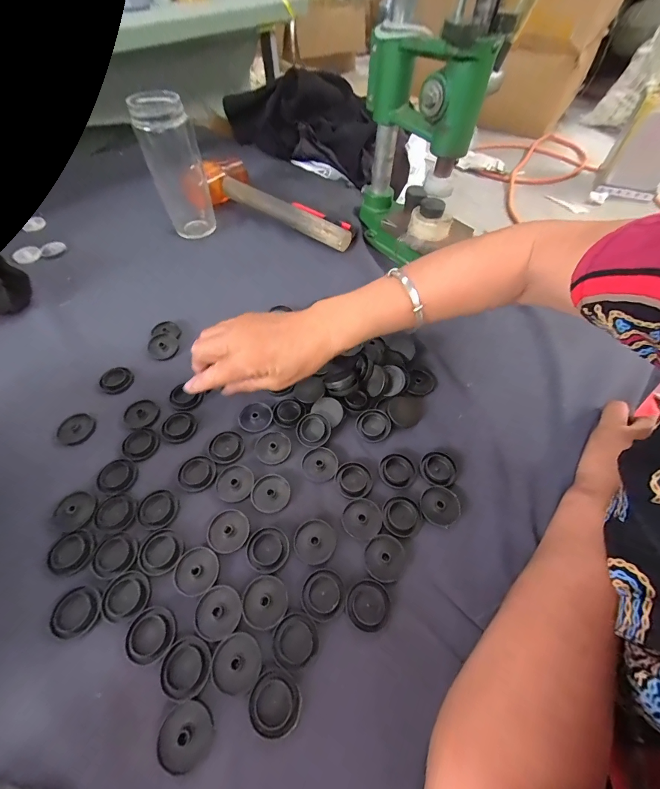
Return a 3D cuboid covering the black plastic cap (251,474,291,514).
[{"bbox_3d":[-0.051,0.085,0.286,0.033,0.004,0.032,0,56,0],"label":"black plastic cap"}]

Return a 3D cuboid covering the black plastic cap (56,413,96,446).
[{"bbox_3d":[-0.246,0.034,0.319,0.032,0.004,0.032,0,56,0],"label":"black plastic cap"}]

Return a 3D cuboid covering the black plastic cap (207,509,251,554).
[{"bbox_3d":[-0.083,0.110,0.267,0.033,0.004,0.032,0,56,0],"label":"black plastic cap"}]

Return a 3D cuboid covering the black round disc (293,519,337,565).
[{"bbox_3d":[-0.012,0.117,0.264,0.032,0.004,0.032,0,56,0],"label":"black round disc"}]

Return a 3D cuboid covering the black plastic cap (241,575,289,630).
[{"bbox_3d":[-0.047,0.151,0.239,0.033,0.004,0.032,0,56,0],"label":"black plastic cap"}]

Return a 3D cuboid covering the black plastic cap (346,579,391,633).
[{"bbox_3d":[0.028,0.153,0.239,0.030,0.004,0.031,0,56,0],"label":"black plastic cap"}]

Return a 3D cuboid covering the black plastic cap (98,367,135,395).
[{"bbox_3d":[-0.227,-0.015,0.350,0.032,0.006,0.030,0,56,0],"label":"black plastic cap"}]

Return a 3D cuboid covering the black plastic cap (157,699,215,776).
[{"bbox_3d":[-0.089,0.209,0.201,0.032,0.004,0.031,0,56,0],"label":"black plastic cap"}]

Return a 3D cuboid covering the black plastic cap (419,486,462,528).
[{"bbox_3d":[0.094,0.095,0.280,0.032,0.004,0.032,0,56,0],"label":"black plastic cap"}]

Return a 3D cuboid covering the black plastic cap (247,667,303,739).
[{"bbox_3d":[-0.035,0.197,0.209,0.032,0.004,0.031,0,56,0],"label":"black plastic cap"}]

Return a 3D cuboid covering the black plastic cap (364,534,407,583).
[{"bbox_3d":[0.043,0.128,0.257,0.031,0.004,0.033,0,56,0],"label":"black plastic cap"}]

